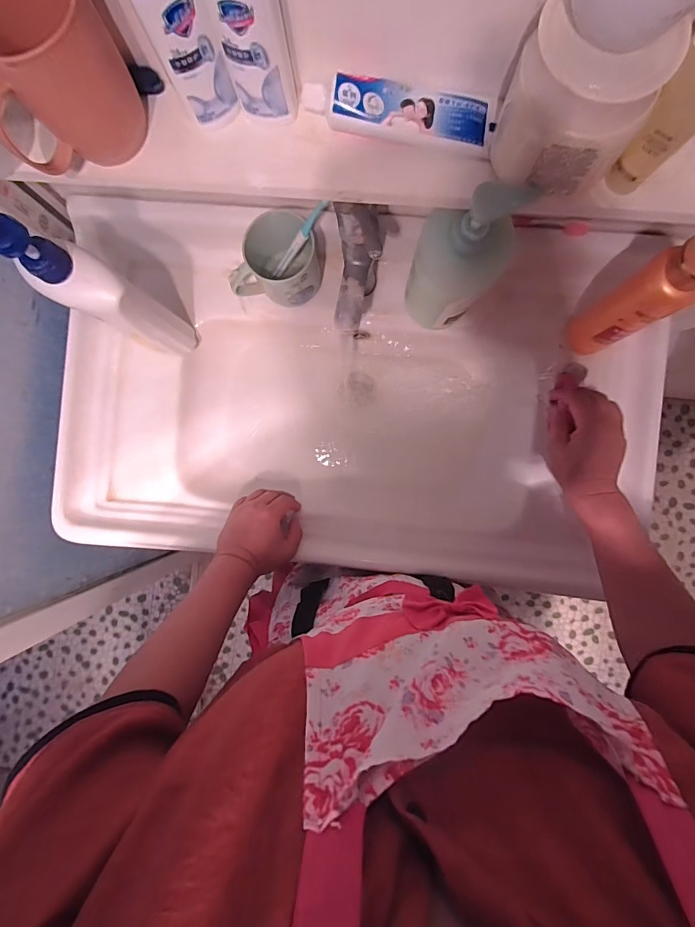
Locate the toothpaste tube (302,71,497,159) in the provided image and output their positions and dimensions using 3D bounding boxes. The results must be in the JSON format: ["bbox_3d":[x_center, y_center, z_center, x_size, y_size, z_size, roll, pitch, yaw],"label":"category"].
[{"bbox_3d":[0.042,-0.287,0.328,0.156,0.026,0.049,8,89,3],"label":"toothpaste tube"}]

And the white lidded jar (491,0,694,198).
[{"bbox_3d":[0.155,-0.252,0.246,0.094,0.160,0.083,33,90,3],"label":"white lidded jar"}]

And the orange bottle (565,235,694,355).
[{"bbox_3d":[0.323,-0.180,0.465,0.044,0.212,0.058,-37,88,1],"label":"orange bottle"}]

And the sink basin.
[{"bbox_3d":[0.002,-0.078,0.608,0.800,0.174,0.392,-3,89,1],"label":"sink basin"}]

